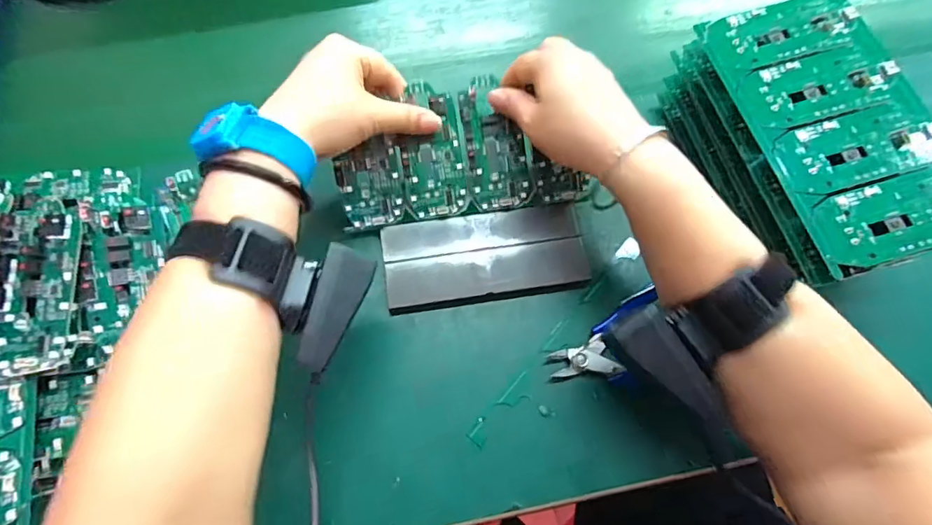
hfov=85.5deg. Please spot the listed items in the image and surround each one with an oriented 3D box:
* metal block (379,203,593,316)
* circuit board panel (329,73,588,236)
[{"bbox_3d":[0.015,-0.004,0.377,0.148,0.014,0.064,-7,67,-5],"label":"metal block"},{"bbox_3d":[-0.005,-0.084,0.374,0.177,0.010,0.096,-9,95,-6],"label":"circuit board panel"}]

